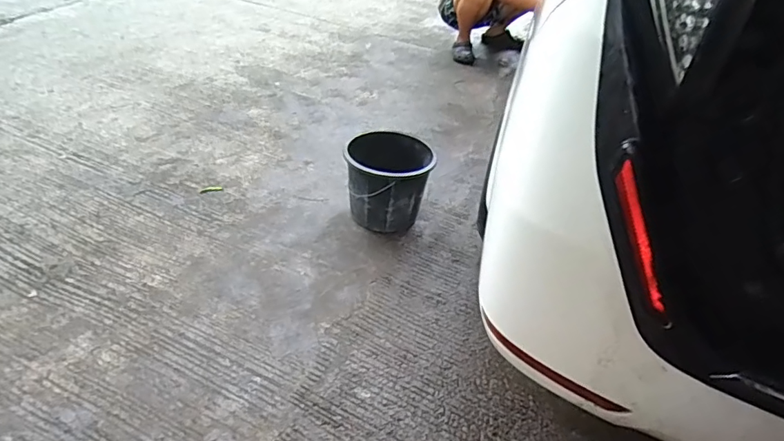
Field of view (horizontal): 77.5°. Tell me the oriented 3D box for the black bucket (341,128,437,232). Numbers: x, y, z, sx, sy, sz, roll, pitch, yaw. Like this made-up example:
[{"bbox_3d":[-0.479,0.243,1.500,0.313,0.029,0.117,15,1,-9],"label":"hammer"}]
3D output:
[{"bbox_3d":[-0.013,-0.122,1.499,0.247,0.219,0.268,1,44,-1],"label":"black bucket"}]

